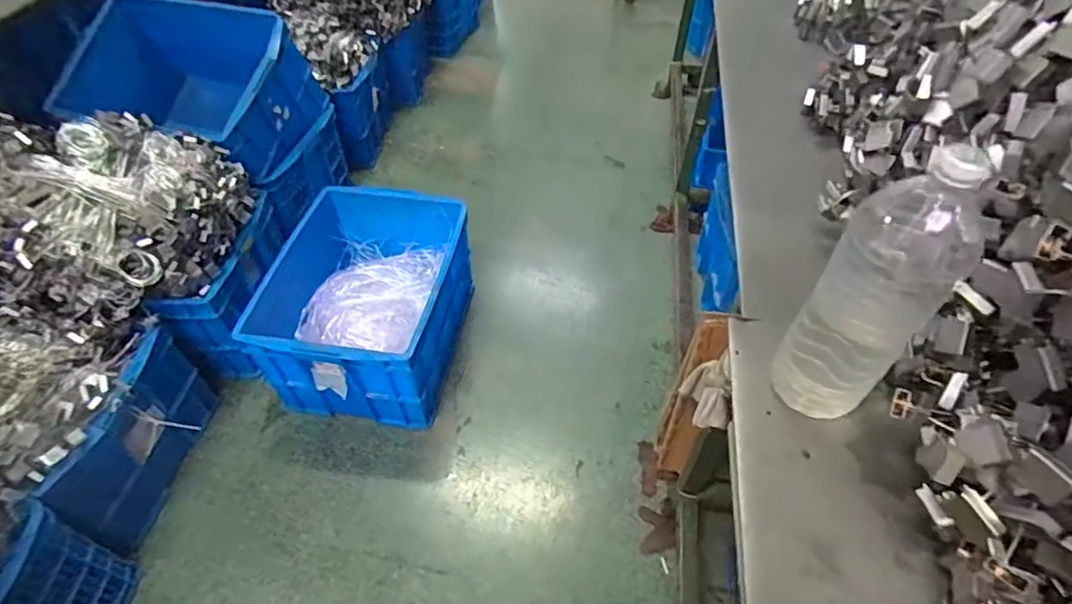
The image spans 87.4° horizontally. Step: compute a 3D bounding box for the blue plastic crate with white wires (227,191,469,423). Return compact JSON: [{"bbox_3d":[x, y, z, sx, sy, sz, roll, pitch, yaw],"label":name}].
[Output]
[{"bbox_3d":[-0.438,-0.005,1.508,0.428,0.306,0.565,5,52,4],"label":"blue plastic crate with white wires"}]

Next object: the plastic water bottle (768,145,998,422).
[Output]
[{"bbox_3d":[0.329,-0.008,0.538,0.109,0.310,0.101,-32,58,-23],"label":"plastic water bottle"}]

